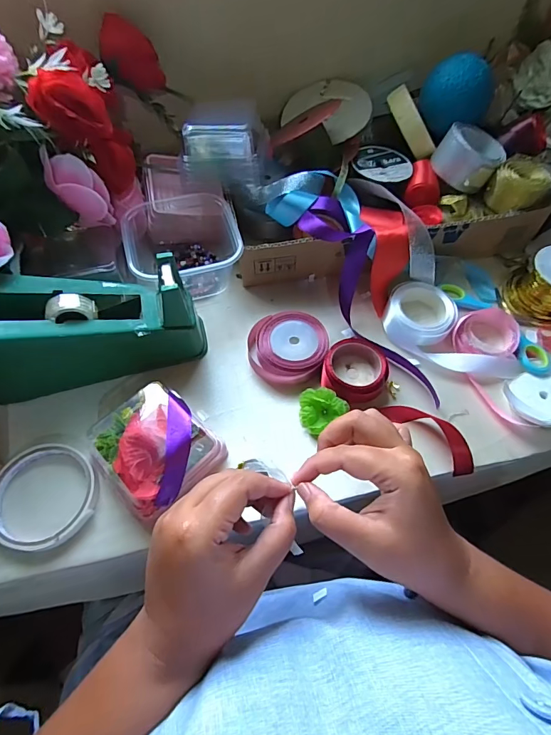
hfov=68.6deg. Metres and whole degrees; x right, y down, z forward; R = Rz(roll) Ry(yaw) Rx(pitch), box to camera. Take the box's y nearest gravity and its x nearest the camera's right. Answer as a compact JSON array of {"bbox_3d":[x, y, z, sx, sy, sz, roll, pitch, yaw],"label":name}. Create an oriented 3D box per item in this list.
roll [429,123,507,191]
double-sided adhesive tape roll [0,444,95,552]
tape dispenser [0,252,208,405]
[{"bbox_3d":[0.224,-0.241,0.467,0.064,0.045,0.073,-27,78,-30],"label":"roll"},{"bbox_3d":[-0.198,0.108,0.342,0.086,0.014,0.086,0,60,0],"label":"double-sided adhesive tape roll"},{"bbox_3d":[-0.175,-0.038,0.372,0.203,0.092,0.087,-10,61,-6],"label":"tape dispenser"}]

